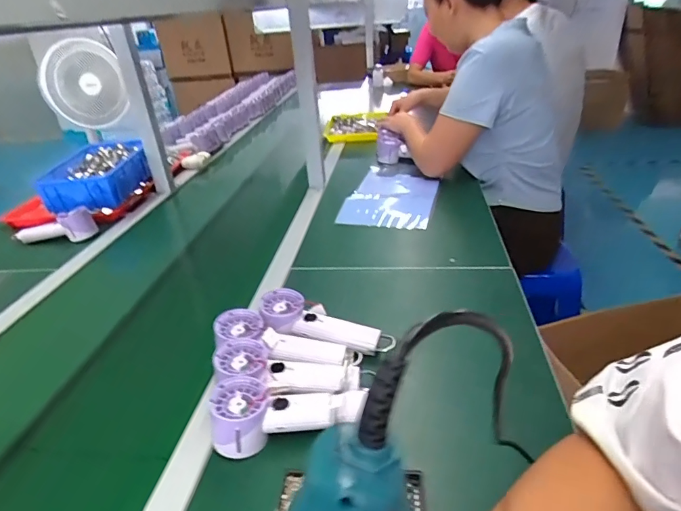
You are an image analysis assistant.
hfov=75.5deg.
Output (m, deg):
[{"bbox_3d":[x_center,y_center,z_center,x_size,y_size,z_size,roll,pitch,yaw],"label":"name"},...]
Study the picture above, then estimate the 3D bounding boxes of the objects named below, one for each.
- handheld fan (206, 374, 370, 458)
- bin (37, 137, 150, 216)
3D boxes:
[{"bbox_3d":[-0.058,0.180,0.504,0.176,0.055,0.065,1,28,-13],"label":"handheld fan"},{"bbox_3d":[-0.657,-0.209,1.193,0.235,0.117,0.276,1,31,11],"label":"bin"}]

